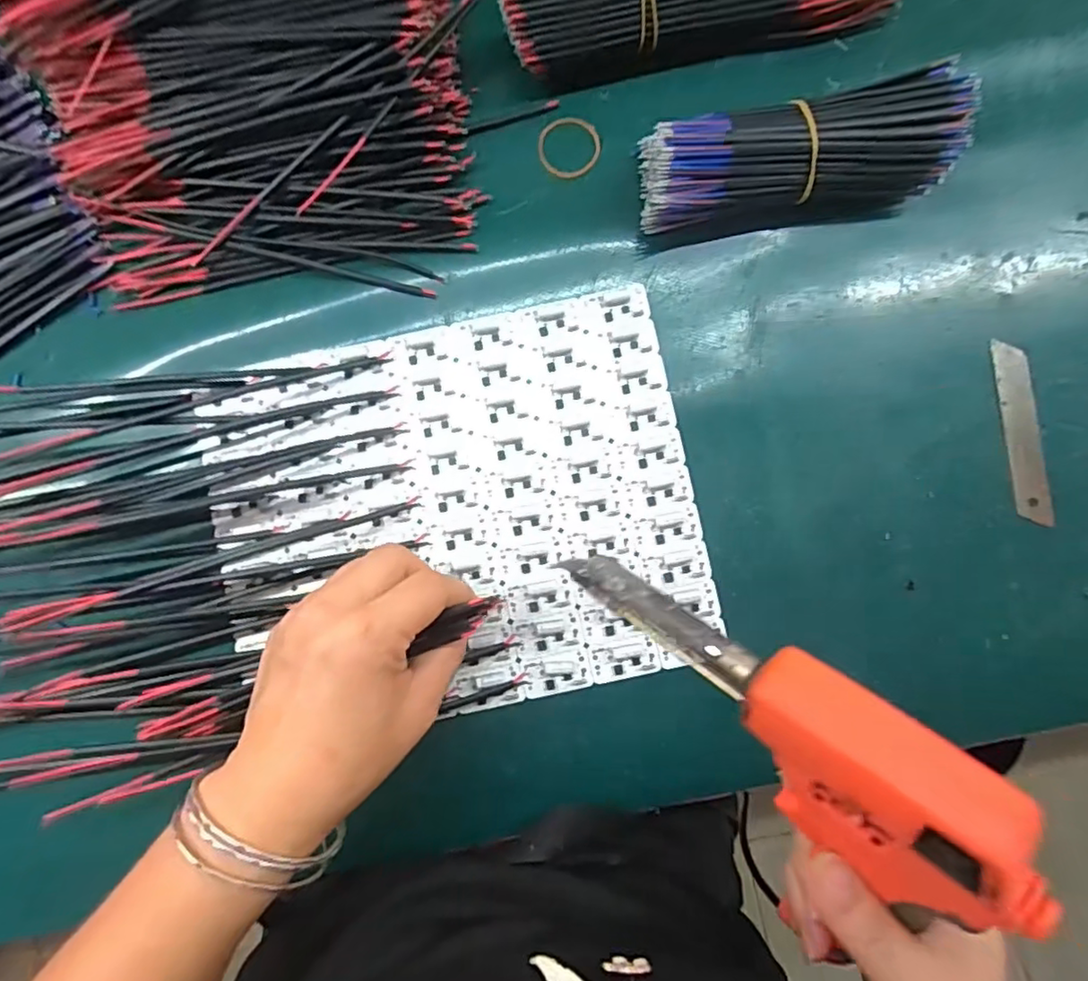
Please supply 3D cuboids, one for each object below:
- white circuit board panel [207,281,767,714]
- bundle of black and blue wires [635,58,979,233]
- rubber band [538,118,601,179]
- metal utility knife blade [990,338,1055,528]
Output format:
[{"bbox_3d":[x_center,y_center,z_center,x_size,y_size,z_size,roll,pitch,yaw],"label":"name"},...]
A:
[{"bbox_3d":[-0.044,0.014,0.318,0.240,0.009,0.195,-12,87,0],"label":"white circuit board panel"},{"bbox_3d":[0.124,-0.165,0.303,0.152,0.040,0.050,-7,87,1],"label":"bundle of black and blue wires"},{"bbox_3d":[0.013,-0.184,0.331,0.033,0.004,0.033,0,87,1],"label":"rubber band"},{"bbox_3d":[0.243,-0.030,0.314,0.017,0.004,0.093,-8,86,11],"label":"metal utility knife blade"}]

